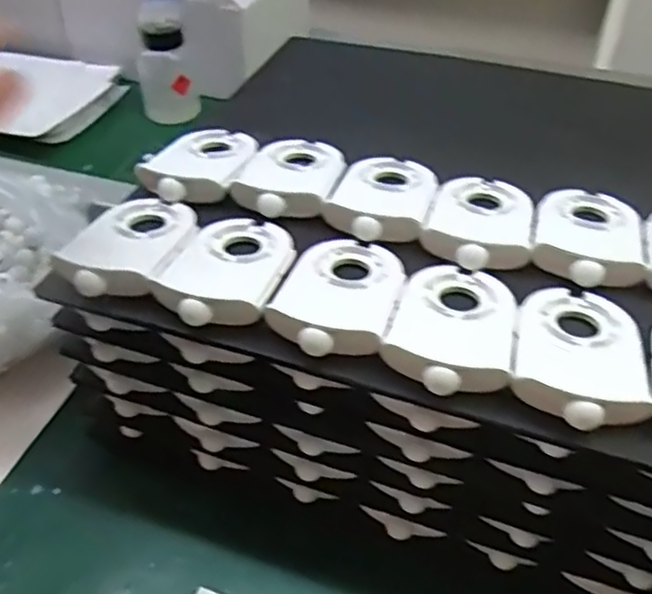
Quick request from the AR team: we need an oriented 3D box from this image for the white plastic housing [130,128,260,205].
[{"bbox_3d":[-0.080,-0.088,0.433,0.057,0.019,0.086,13,44,11],"label":"white plastic housing"}]

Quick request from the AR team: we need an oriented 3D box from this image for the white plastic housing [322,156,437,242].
[{"bbox_3d":[0.035,-0.063,0.404,0.056,0.020,0.086,12,44,11],"label":"white plastic housing"}]

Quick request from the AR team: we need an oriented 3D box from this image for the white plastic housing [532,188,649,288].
[{"bbox_3d":[0.147,-0.038,0.377,0.056,0.019,0.084,13,44,11],"label":"white plastic housing"}]

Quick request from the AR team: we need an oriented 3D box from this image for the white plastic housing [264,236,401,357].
[{"bbox_3d":[0.008,-0.005,0.344,0.058,0.022,0.088,12,44,11],"label":"white plastic housing"}]

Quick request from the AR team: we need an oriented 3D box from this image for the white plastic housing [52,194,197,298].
[{"bbox_3d":[-0.107,-0.028,0.375,0.060,0.020,0.087,9,36,6],"label":"white plastic housing"}]

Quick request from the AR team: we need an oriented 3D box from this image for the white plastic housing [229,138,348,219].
[{"bbox_3d":[-0.021,-0.078,0.417,0.058,0.019,0.083,10,43,8],"label":"white plastic housing"}]

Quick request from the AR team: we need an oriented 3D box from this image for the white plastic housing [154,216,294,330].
[{"bbox_3d":[-0.050,-0.019,0.359,0.056,0.022,0.090,9,43,7],"label":"white plastic housing"}]

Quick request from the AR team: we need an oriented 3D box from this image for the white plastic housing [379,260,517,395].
[{"bbox_3d":[0.062,0.011,0.329,0.057,0.019,0.087,13,44,12],"label":"white plastic housing"}]

